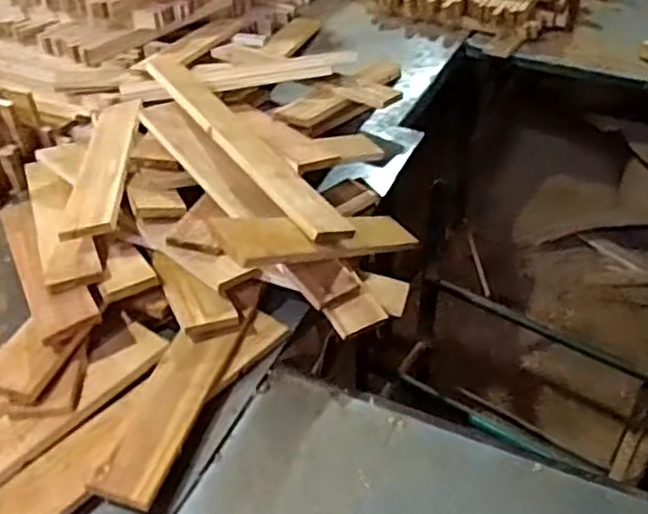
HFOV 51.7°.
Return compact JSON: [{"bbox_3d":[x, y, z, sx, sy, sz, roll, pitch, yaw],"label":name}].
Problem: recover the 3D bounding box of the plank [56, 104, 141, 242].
[{"bbox_3d":[-0.368,-0.176,1.143,0.092,0.021,0.462,-13,36,-1],"label":"plank"}]

